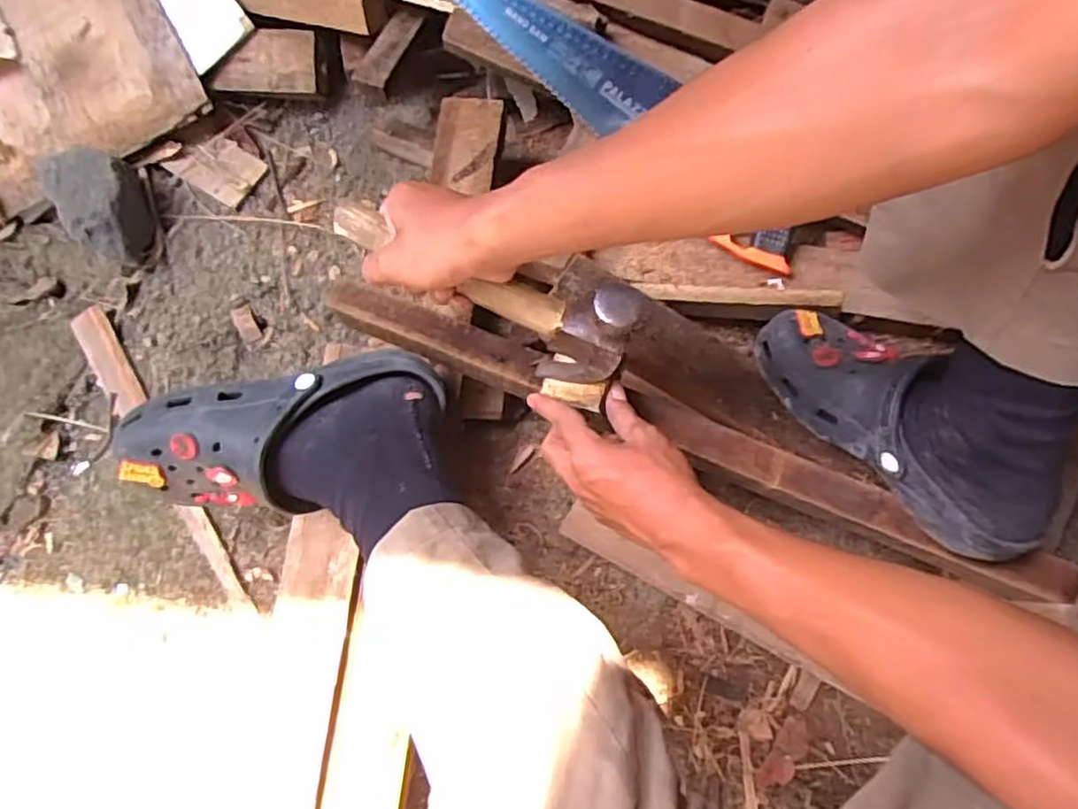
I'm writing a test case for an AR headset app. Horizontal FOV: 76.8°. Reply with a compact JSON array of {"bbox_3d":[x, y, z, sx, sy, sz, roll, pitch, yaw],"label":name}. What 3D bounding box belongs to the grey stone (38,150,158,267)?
[{"bbox_3d":[-0.444,-0.204,0.702,0.083,0.077,0.107,-39,78,-9],"label":"grey stone"}]

